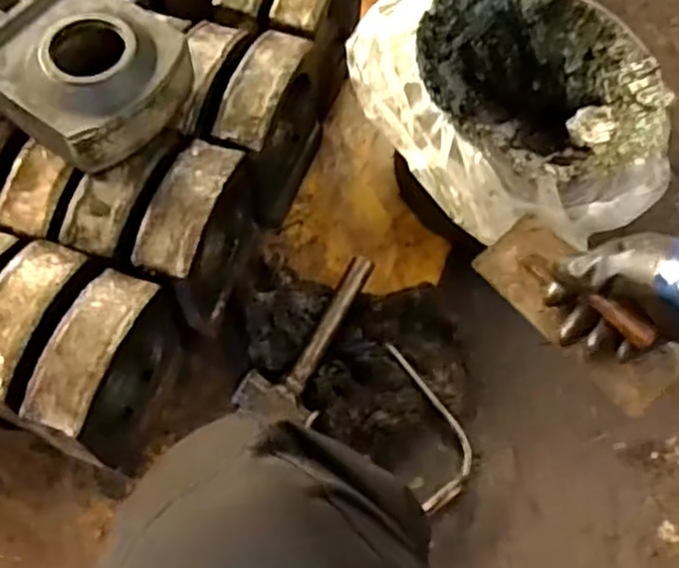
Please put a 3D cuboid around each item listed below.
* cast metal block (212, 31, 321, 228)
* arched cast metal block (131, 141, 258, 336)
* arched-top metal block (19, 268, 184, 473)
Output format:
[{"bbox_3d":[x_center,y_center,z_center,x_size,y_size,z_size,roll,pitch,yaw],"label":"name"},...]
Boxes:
[{"bbox_3d":[-0.084,-0.181,0.872,0.079,0.194,0.177,17,63,5],"label":"cast metal block"},{"bbox_3d":[-0.152,-0.055,0.792,0.072,0.163,0.170,16,64,6],"label":"arched cast metal block"},{"bbox_3d":[-0.226,0.091,0.731,0.064,0.202,0.163,20,63,6],"label":"arched-top metal block"}]

